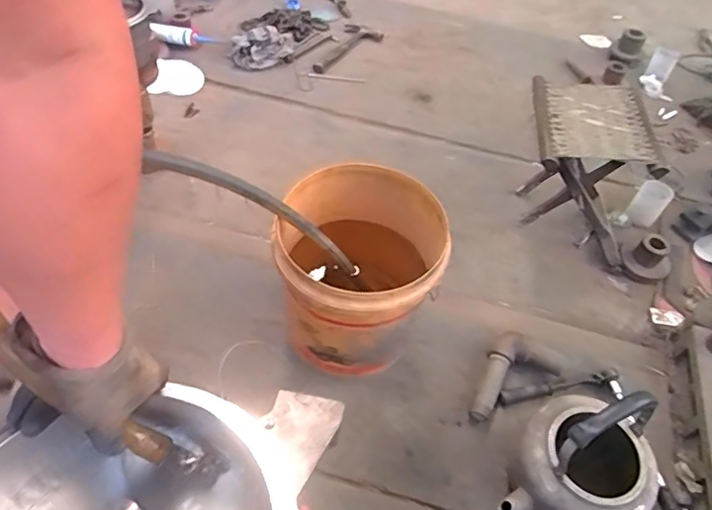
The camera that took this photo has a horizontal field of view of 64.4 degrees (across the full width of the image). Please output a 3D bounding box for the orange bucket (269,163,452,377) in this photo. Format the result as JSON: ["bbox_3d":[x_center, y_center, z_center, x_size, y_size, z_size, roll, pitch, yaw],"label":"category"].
[{"bbox_3d":[0.006,0.040,1.066,0.283,0.293,0.312,14,51,6],"label":"orange bucket"}]

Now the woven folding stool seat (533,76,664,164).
[{"bbox_3d":[0.535,-0.314,1.287,0.246,0.051,0.343,2,47,9],"label":"woven folding stool seat"}]

